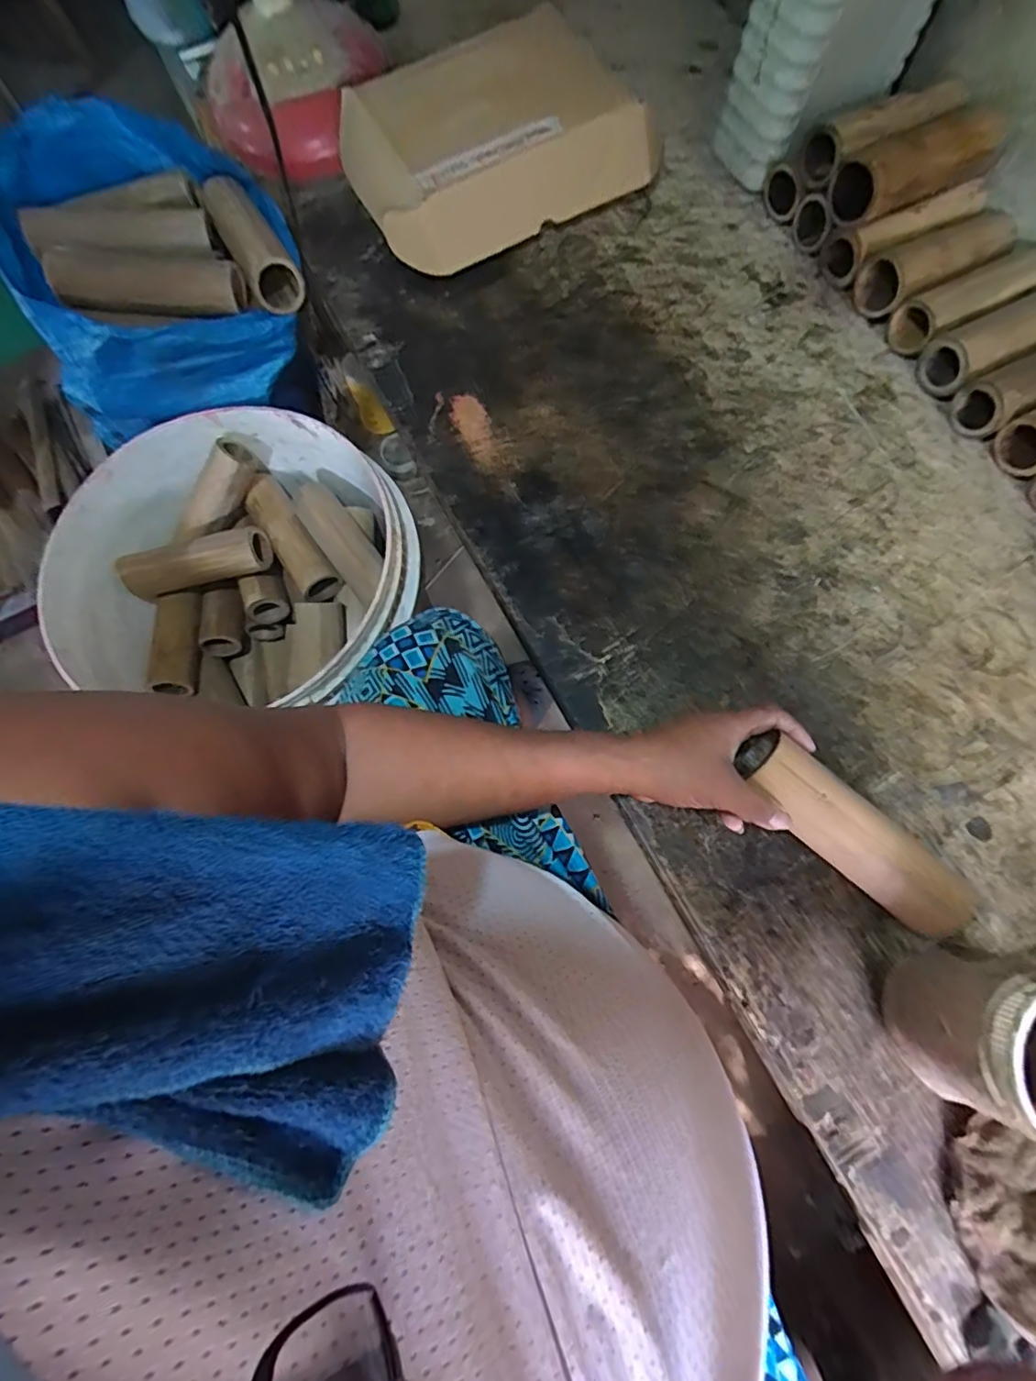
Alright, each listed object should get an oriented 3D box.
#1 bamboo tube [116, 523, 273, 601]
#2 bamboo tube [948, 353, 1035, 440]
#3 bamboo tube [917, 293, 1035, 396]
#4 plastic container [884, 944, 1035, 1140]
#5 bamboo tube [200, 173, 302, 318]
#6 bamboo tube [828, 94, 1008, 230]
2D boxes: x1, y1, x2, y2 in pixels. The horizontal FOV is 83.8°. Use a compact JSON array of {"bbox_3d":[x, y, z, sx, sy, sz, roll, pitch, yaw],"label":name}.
[{"bbox_3d":[-0.394,-0.155,0.708,0.183,0.061,0.052,-13,74,9],"label":"bamboo tube"},{"bbox_3d":[0.534,-0.315,0.586,0.192,0.050,0.052,-27,77,-9],"label":"bamboo tube"},{"bbox_3d":[0.510,-0.363,0.599,0.194,0.051,0.060,-27,77,-9],"label":"bamboo tube"},{"bbox_3d":[0.324,0.232,0.384,0.096,0.123,0.097,0,74,-2],"label":"plastic container"},{"bbox_3d":[-0.288,-0.484,0.629,0.054,0.068,0.163,-28,77,-9],"label":"bamboo tube"},{"bbox_3d":[0.410,-0.533,0.595,0.175,0.060,0.061,-27,74,-7],"label":"bamboo tube"}]

